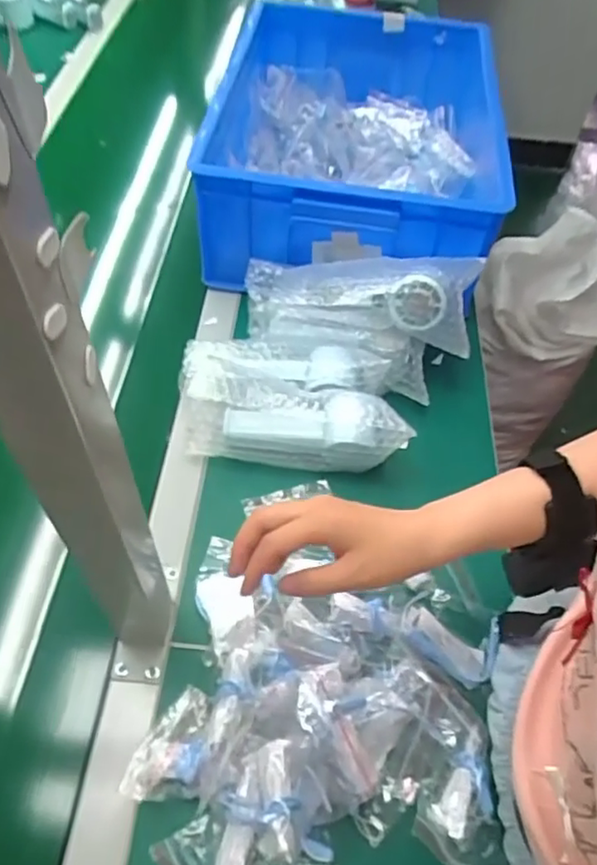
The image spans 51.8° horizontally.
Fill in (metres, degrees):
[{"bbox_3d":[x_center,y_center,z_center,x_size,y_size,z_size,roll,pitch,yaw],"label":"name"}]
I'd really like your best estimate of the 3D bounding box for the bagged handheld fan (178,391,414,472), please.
[{"bbox_3d":[-0.006,-0.008,0.596,0.205,0.059,0.061,4,54,-3],"label":"bagged handheld fan"}]

